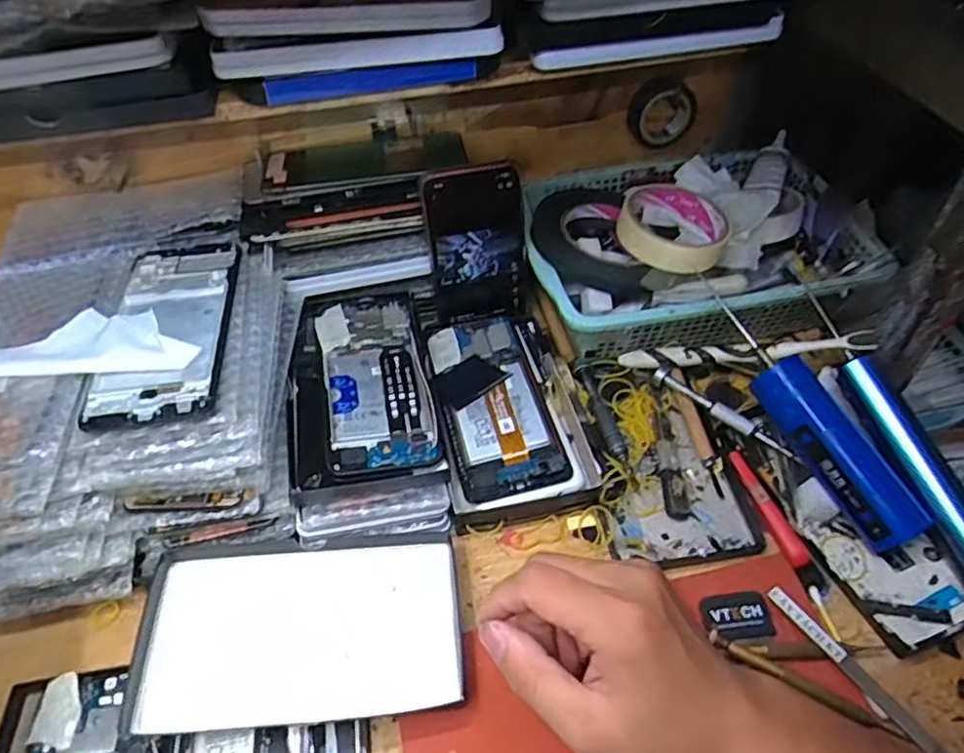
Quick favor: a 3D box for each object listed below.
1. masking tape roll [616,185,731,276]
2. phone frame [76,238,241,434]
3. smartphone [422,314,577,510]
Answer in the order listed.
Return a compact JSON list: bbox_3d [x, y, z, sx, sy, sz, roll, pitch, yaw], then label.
[{"bbox_3d":[0.156,-0.124,0.520,0.087,0.025,0.095,-2,49,2],"label":"masking tape roll"},{"bbox_3d":[-0.194,-0.033,0.397,0.071,0.009,0.149,-8,49,-3],"label":"phone frame"},{"bbox_3d":[0.007,0.016,0.472,0.075,0.010,0.159,-16,51,-5],"label":"smartphone"}]

